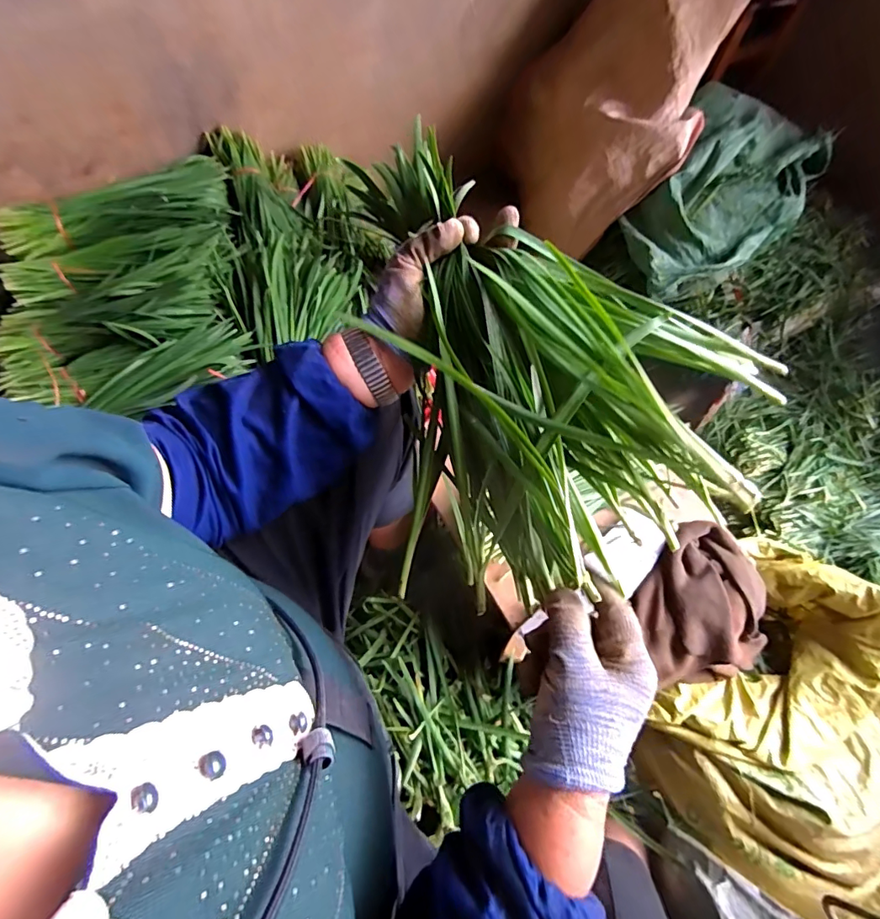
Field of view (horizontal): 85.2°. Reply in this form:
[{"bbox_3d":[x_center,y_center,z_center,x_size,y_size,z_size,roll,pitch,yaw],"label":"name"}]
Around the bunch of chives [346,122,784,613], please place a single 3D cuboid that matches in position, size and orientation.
[{"bbox_3d":[0.071,-0.081,0.401,0.206,0.148,0.358,-4,63,-5],"label":"bunch of chives"}]

